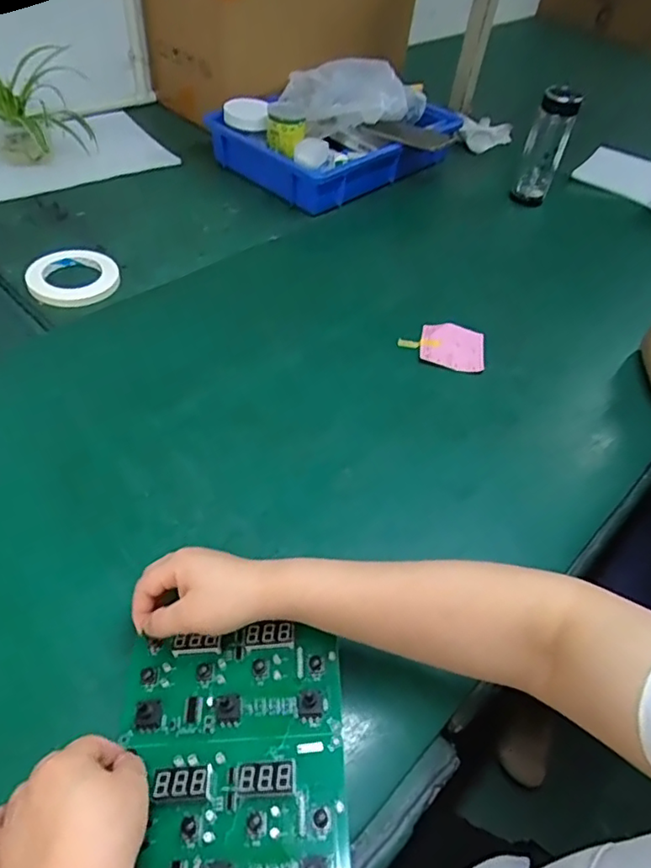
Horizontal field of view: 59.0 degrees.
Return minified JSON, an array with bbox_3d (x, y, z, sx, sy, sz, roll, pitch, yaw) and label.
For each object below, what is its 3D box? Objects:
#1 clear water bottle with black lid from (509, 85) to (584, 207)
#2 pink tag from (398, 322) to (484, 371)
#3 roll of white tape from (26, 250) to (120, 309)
[{"bbox_3d":[0.386,-0.504,1.016,0.069,0.178,0.069,21,50,12],"label":"clear water bottle with black lid"},{"bbox_3d":[0.156,-0.120,0.761,0.109,0.014,0.072,10,49,2],"label":"pink tag"},{"bbox_3d":[-0.343,-0.214,0.784,0.114,0.014,0.117,3,49,-4],"label":"roll of white tape"}]

